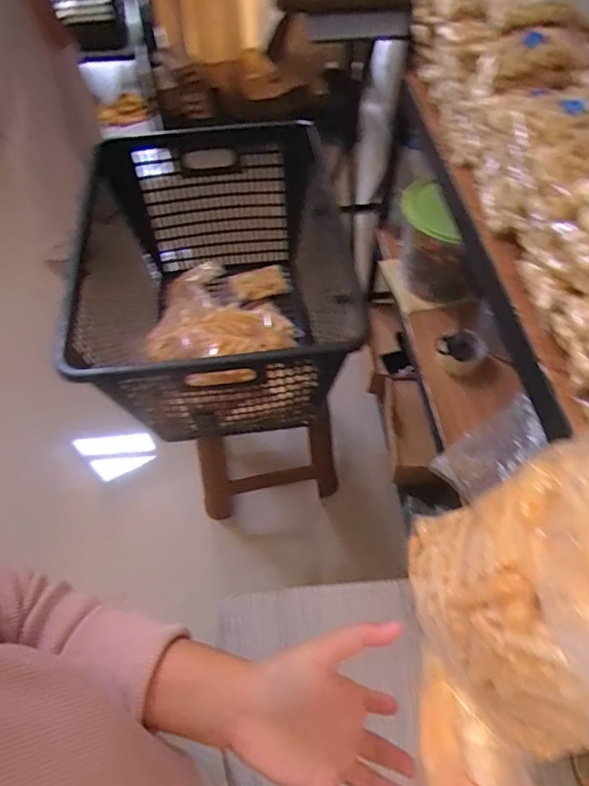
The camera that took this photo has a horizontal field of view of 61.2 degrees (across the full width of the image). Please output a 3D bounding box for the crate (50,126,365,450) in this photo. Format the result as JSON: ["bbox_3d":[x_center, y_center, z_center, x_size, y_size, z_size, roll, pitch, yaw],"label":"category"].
[{"bbox_3d":[-0.129,-0.196,0.929,0.445,0.310,0.592,-8,57,-5],"label":"crate"}]

